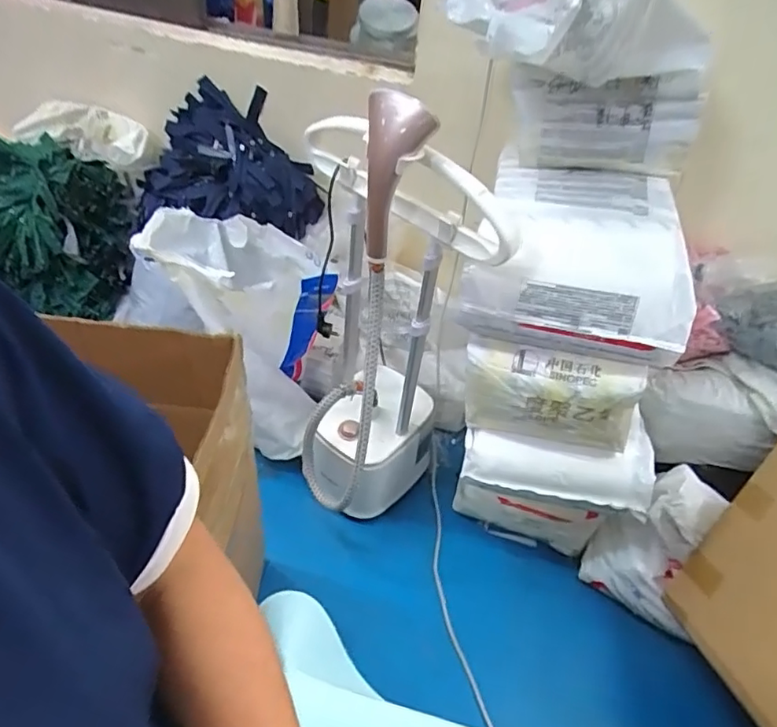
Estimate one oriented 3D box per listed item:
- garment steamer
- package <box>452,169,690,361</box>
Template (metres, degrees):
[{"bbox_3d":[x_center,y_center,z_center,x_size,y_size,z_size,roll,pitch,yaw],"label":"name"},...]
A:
[{"bbox_3d":[0.001,-0.042,1.136,0.330,0.911,0.257,2,44,-6],"label":"garment steamer"},{"bbox_3d":[0.341,-0.194,1.032,0.365,0.223,0.295,13,44,5],"label":"package"}]

